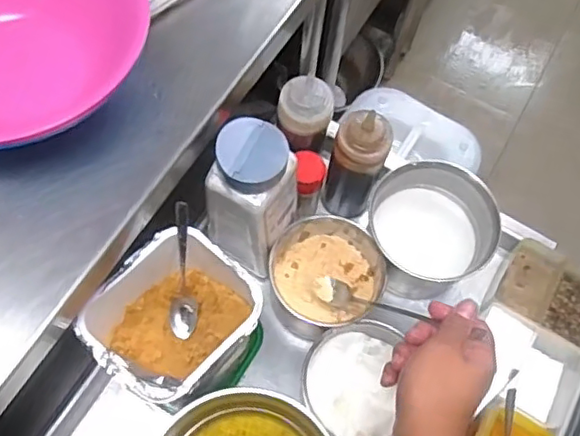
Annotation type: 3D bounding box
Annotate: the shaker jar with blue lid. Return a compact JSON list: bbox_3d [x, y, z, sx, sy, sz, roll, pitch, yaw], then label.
[{"bbox_3d":[-0.038,-0.015,0.614,0.071,0.176,0.078,26,68,8],"label":"shaker jar with blue lid"}]

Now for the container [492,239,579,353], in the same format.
[{"bbox_3d":[0.297,0.088,0.690,0.119,0.035,0.103,34,69,11],"label":"container"}]

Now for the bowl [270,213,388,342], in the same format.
[{"bbox_3d":[0.038,0.063,0.665,0.118,0.078,0.109,1,67,-3],"label":"bowl"}]

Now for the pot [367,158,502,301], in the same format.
[{"bbox_3d":[0.153,0.013,0.690,0.122,0.106,0.133,-27,71,-14],"label":"pot"}]

